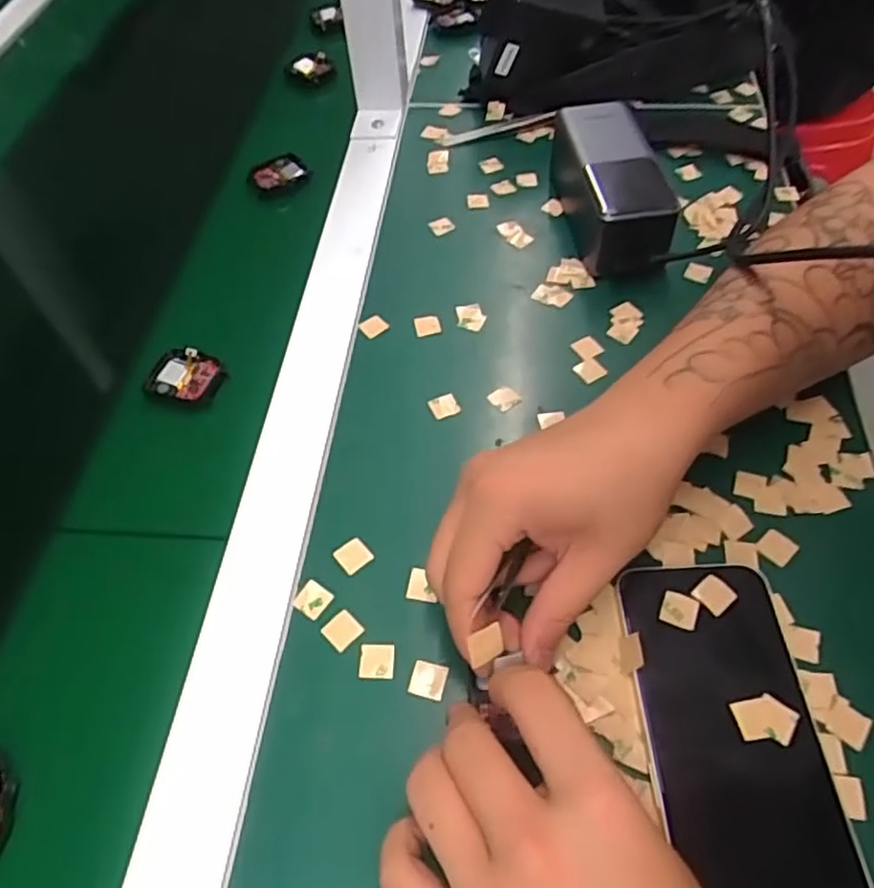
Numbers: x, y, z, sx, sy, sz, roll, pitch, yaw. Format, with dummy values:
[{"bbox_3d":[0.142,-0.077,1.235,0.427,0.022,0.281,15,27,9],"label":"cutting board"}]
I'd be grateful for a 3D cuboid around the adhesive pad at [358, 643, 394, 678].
[{"bbox_3d":[-0.028,0.099,0.311,0.016,0.004,0.015,1,54,4],"label":"adhesive pad"}]

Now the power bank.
[{"bbox_3d":[0.119,-0.181,0.470,0.050,0.055,0.147,-6,54,-1],"label":"power bank"}]

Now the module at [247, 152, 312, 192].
[{"bbox_3d":[-0.127,-0.217,0.538,0.048,0.006,0.036,-26,57,-15],"label":"module"}]

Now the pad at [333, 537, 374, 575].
[{"bbox_3d":[-0.042,0.056,0.344,0.016,0.004,0.017,-37,60,-21],"label":"pad"}]

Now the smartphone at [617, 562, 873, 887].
[{"bbox_3d":[0.124,0.117,0.284,0.073,0.008,0.144,-4,54,1],"label":"smartphone"}]

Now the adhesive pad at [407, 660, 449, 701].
[{"bbox_3d":[-0.004,0.108,0.309,0.016,0.007,0.015,12,56,12],"label":"adhesive pad"}]

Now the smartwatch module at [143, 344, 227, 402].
[{"bbox_3d":[-0.155,-0.044,0.418,0.047,0.010,0.034,7,55,8],"label":"smartwatch module"}]

